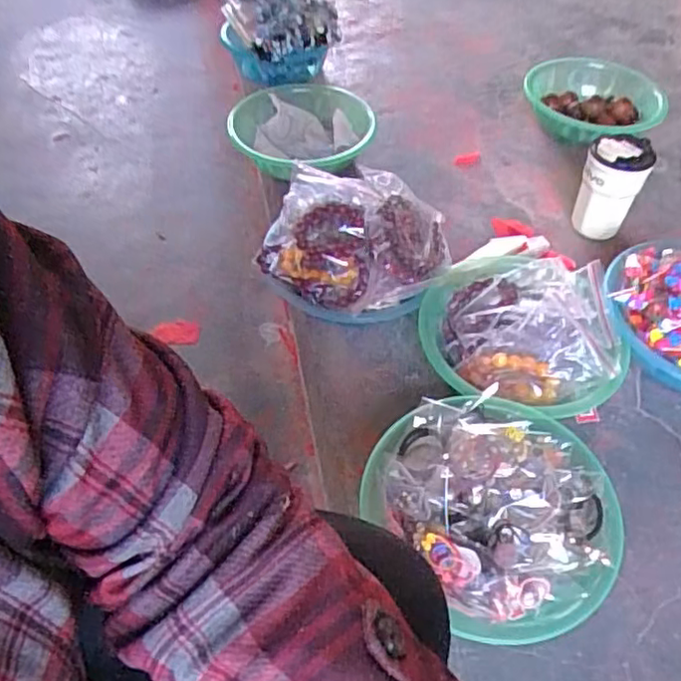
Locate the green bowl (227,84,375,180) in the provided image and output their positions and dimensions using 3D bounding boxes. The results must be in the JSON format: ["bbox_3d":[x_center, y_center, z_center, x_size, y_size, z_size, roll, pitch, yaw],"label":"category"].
[{"bbox_3d":[-0.068,-0.355,1.088,0.234,0.089,0.240,-10,51,-10],"label":"green bowl"}]

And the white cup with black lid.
[{"bbox_3d":[0.383,-0.223,0.905,0.084,0.137,0.085,17,53,15],"label":"white cup with black lid"}]

